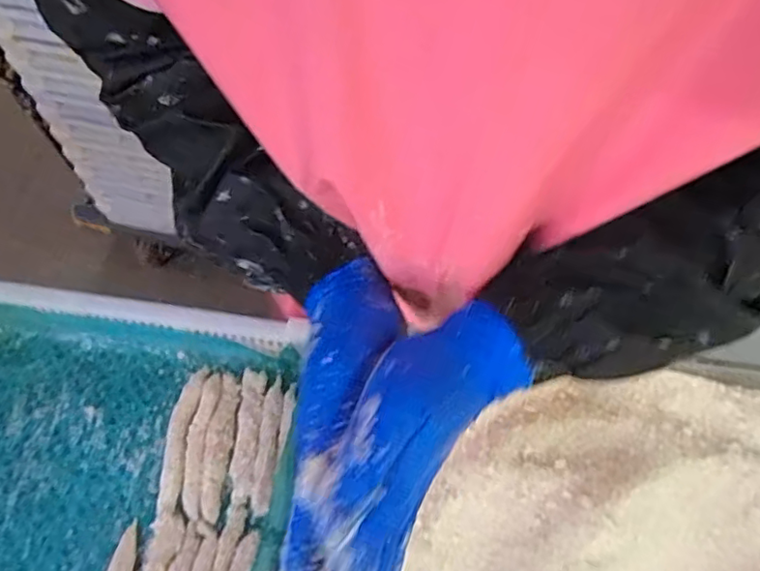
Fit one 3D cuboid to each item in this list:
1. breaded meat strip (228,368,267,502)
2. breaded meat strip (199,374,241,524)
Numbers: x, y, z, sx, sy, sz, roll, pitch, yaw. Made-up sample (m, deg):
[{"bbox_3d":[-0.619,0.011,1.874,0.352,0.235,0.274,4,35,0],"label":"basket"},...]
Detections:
[{"bbox_3d":[-0.116,0.128,0.517,0.021,0.008,0.114,2,65,0],"label":"breaded meat strip"},{"bbox_3d":[-0.139,0.136,0.510,0.021,0.009,0.121,6,65,2],"label":"breaded meat strip"}]

